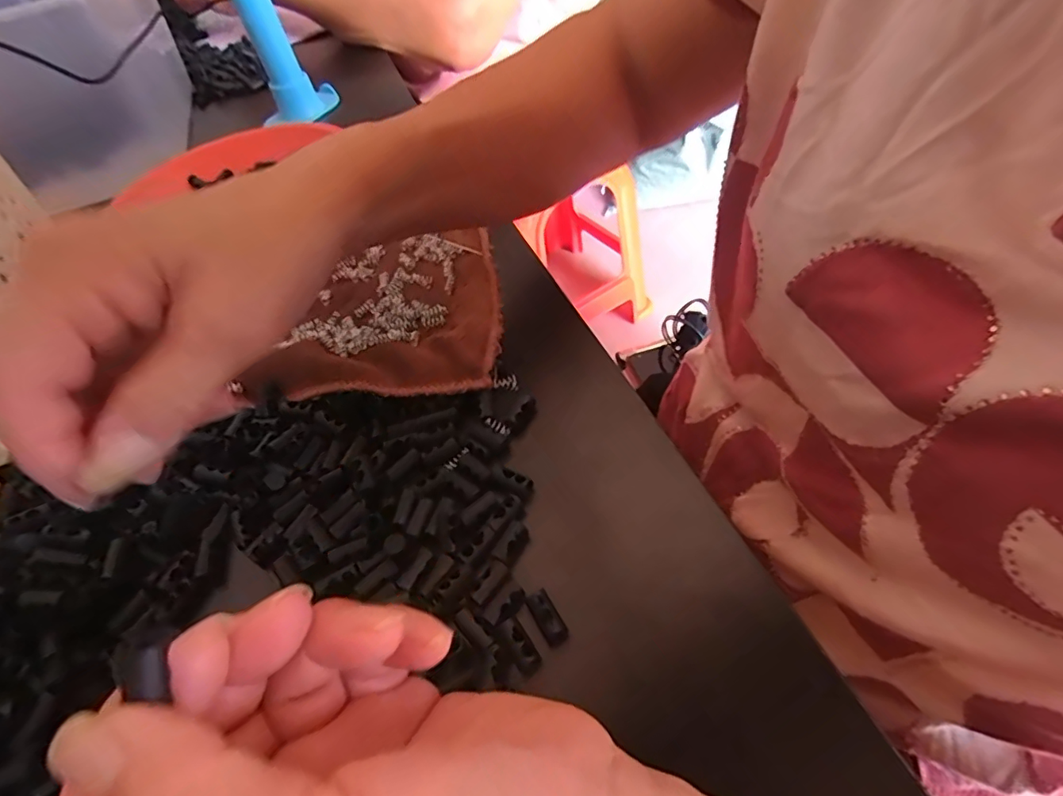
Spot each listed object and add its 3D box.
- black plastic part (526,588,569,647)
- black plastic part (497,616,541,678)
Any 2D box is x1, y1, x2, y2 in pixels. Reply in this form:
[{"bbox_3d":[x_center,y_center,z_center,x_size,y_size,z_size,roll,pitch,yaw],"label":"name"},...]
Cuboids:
[{"bbox_3d":[0.006,0.082,0.201,0.009,0.004,0.021,-27,53,-12],"label":"black plastic part"},{"bbox_3d":[-0.005,0.091,0.196,0.009,0.004,0.020,-31,54,-15],"label":"black plastic part"}]

